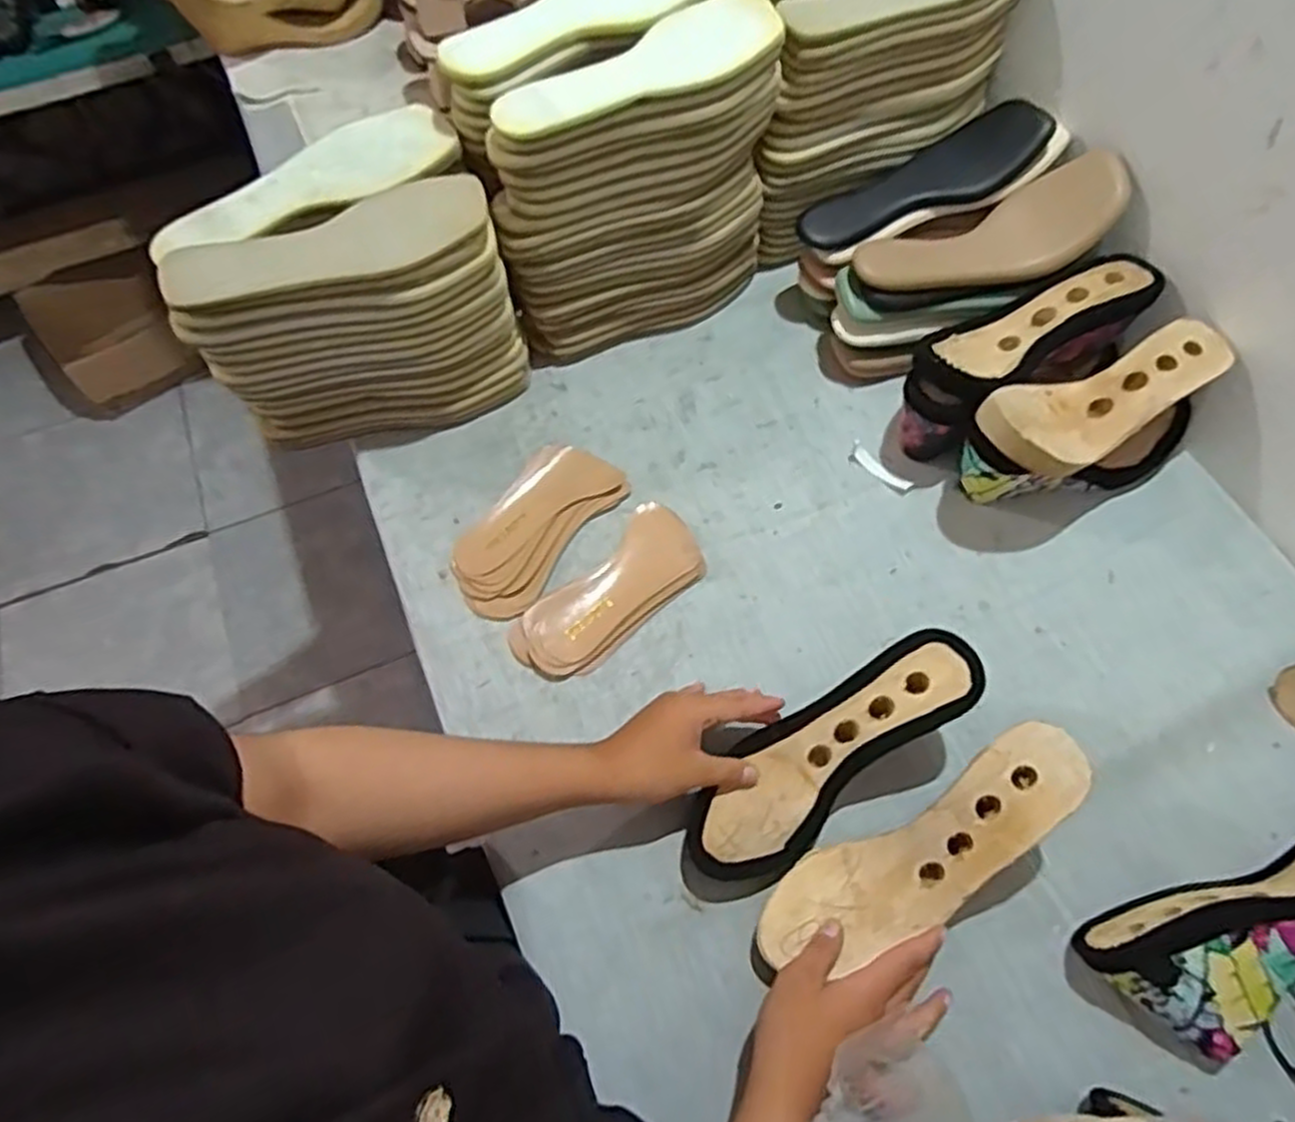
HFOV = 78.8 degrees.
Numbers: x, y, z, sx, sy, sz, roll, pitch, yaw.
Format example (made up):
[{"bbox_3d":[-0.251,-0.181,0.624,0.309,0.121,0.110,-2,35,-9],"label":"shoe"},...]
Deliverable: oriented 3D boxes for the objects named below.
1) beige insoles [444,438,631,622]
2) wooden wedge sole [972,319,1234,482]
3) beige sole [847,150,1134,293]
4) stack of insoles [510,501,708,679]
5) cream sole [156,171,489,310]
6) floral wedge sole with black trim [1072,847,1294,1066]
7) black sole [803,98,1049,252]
[{"bbox_3d":[-0.101,-0.031,0.690,0.086,0.020,0.172,33,68,16],"label":"beige insoles"},{"bbox_3d":[0.359,-0.133,0.617,0.229,0.041,0.079,-27,66,-12],"label":"wooden wedge sole"},{"bbox_3d":[0.301,-0.281,0.690,0.228,0.034,0.082,-19,64,6],"label":"beige sole"},{"bbox_3d":[-0.032,0.027,0.648,0.170,0.021,0.077,-40,69,-18],"label":"stack of insoles"},{"bbox_3d":[-0.236,-0.237,0.586,0.238,0.010,0.081,-26,66,-12],"label":"cream sole"},{"bbox_3d":[0.400,0.228,0.495,0.236,0.082,0.089,-21,65,-10],"label":"floral wedge sole with black trim"},{"bbox_3d":[0.246,-0.352,0.728,0.224,0.033,0.081,-24,64,7],"label":"black sole"}]

